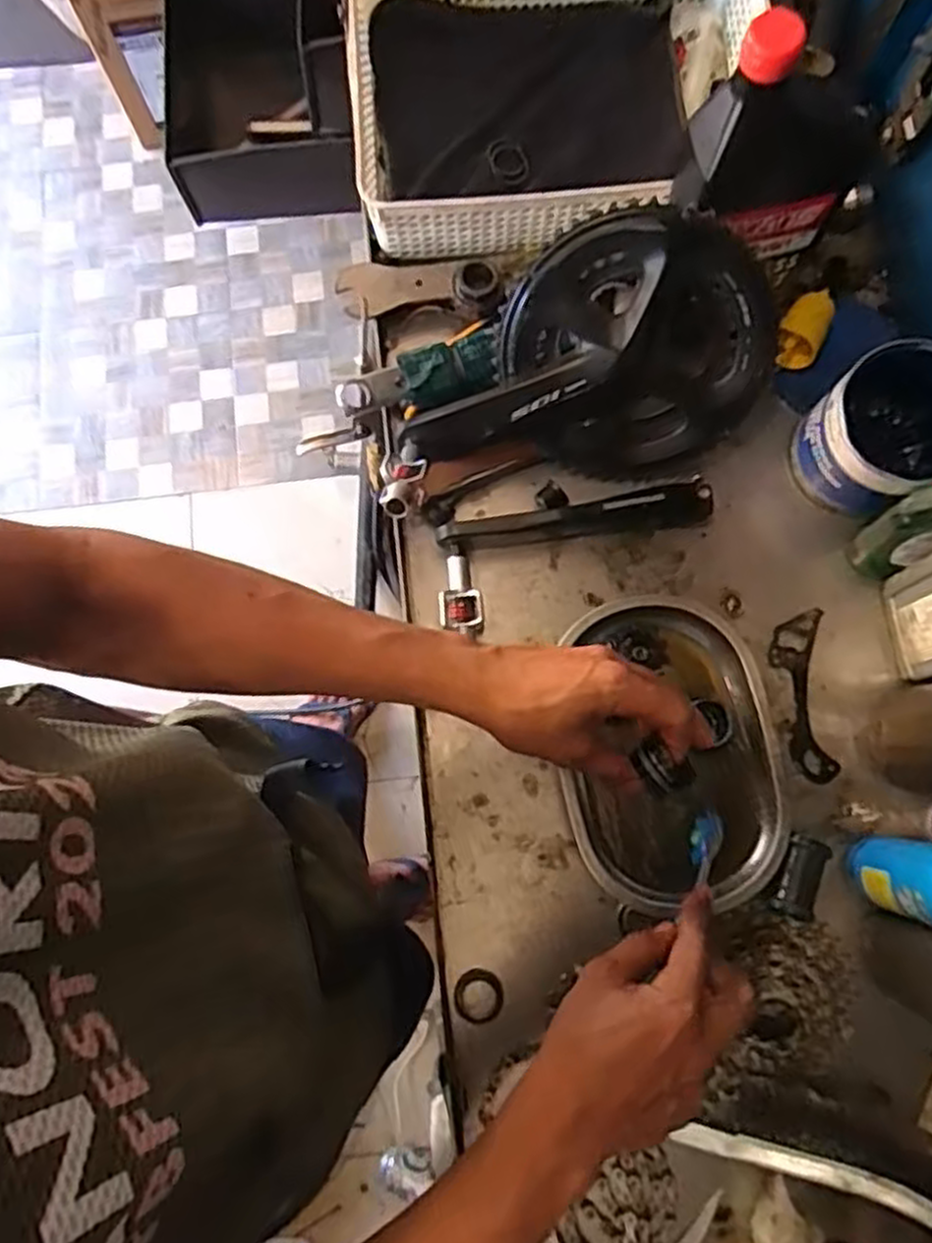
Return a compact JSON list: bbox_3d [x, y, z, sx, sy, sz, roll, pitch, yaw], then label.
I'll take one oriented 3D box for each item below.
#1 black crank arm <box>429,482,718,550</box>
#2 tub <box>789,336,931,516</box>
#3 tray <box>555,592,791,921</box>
[{"bbox_3d":[0.083,-0.080,0.589,0.204,0.039,0.025,-6,78,0],"label":"black crank arm"},{"bbox_3d":[0.307,-0.140,0.570,0.107,0.101,0.096,-40,80,-7],"label":"tub"},{"bbox_3d":[0.151,0.093,0.561,0.152,0.029,0.220,1,78,1],"label":"tray"}]

